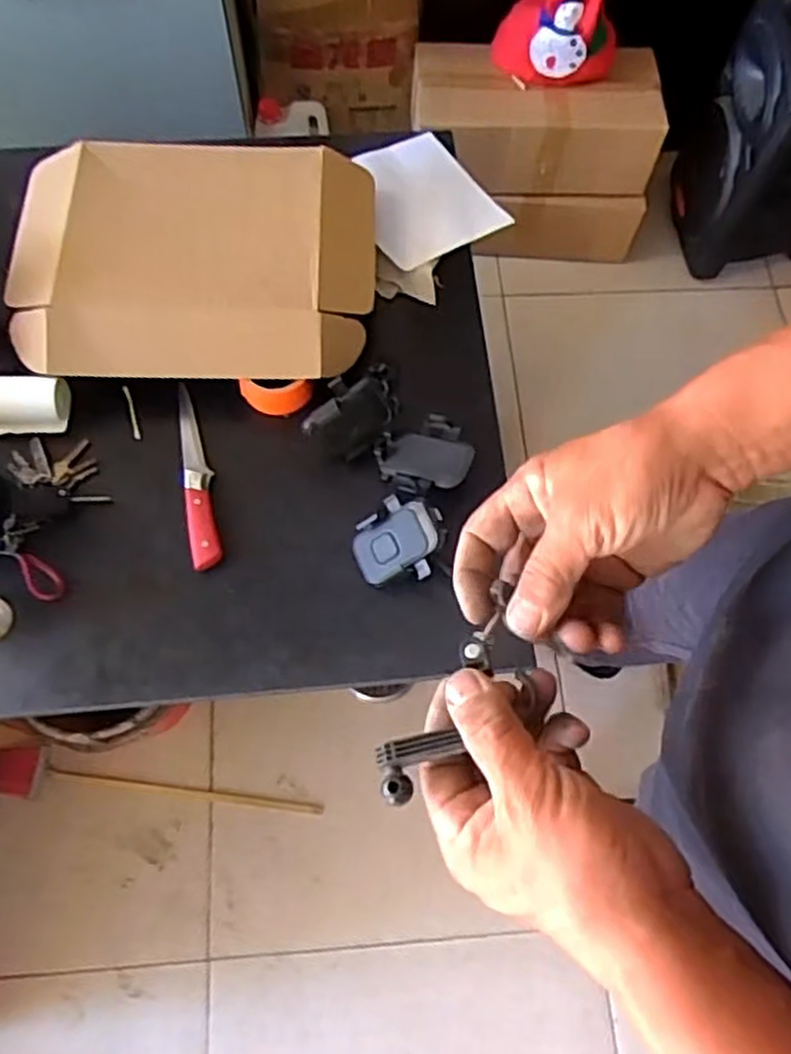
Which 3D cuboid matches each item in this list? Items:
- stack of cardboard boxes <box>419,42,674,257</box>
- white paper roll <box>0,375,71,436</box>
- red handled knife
[{"bbox_3d":[0.270,-0.754,1.541,0.467,0.309,0.251,1,68,-2],"label":"stack of cardboard boxes"},{"bbox_3d":[-0.447,-0.144,0.885,0.134,0.048,0.060,-5,68,-5],"label":"white paper roll"},{"bbox_3d":[-0.231,-0.061,0.888,0.034,0.019,0.233,-10,69,-7],"label":"red handled knife"}]

